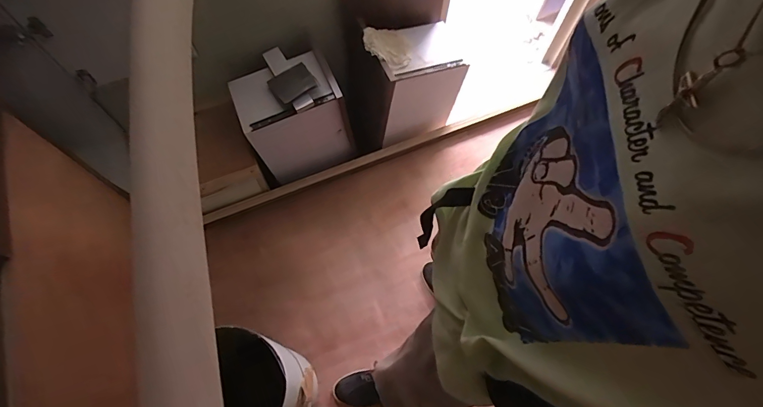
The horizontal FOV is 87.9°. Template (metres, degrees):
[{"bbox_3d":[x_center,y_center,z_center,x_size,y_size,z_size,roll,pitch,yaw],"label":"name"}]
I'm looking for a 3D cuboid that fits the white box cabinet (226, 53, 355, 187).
[{"bbox_3d":[-0.296,-0.284,1.386,0.329,0.361,0.234,-24,68,-11],"label":"white box cabinet"}]

